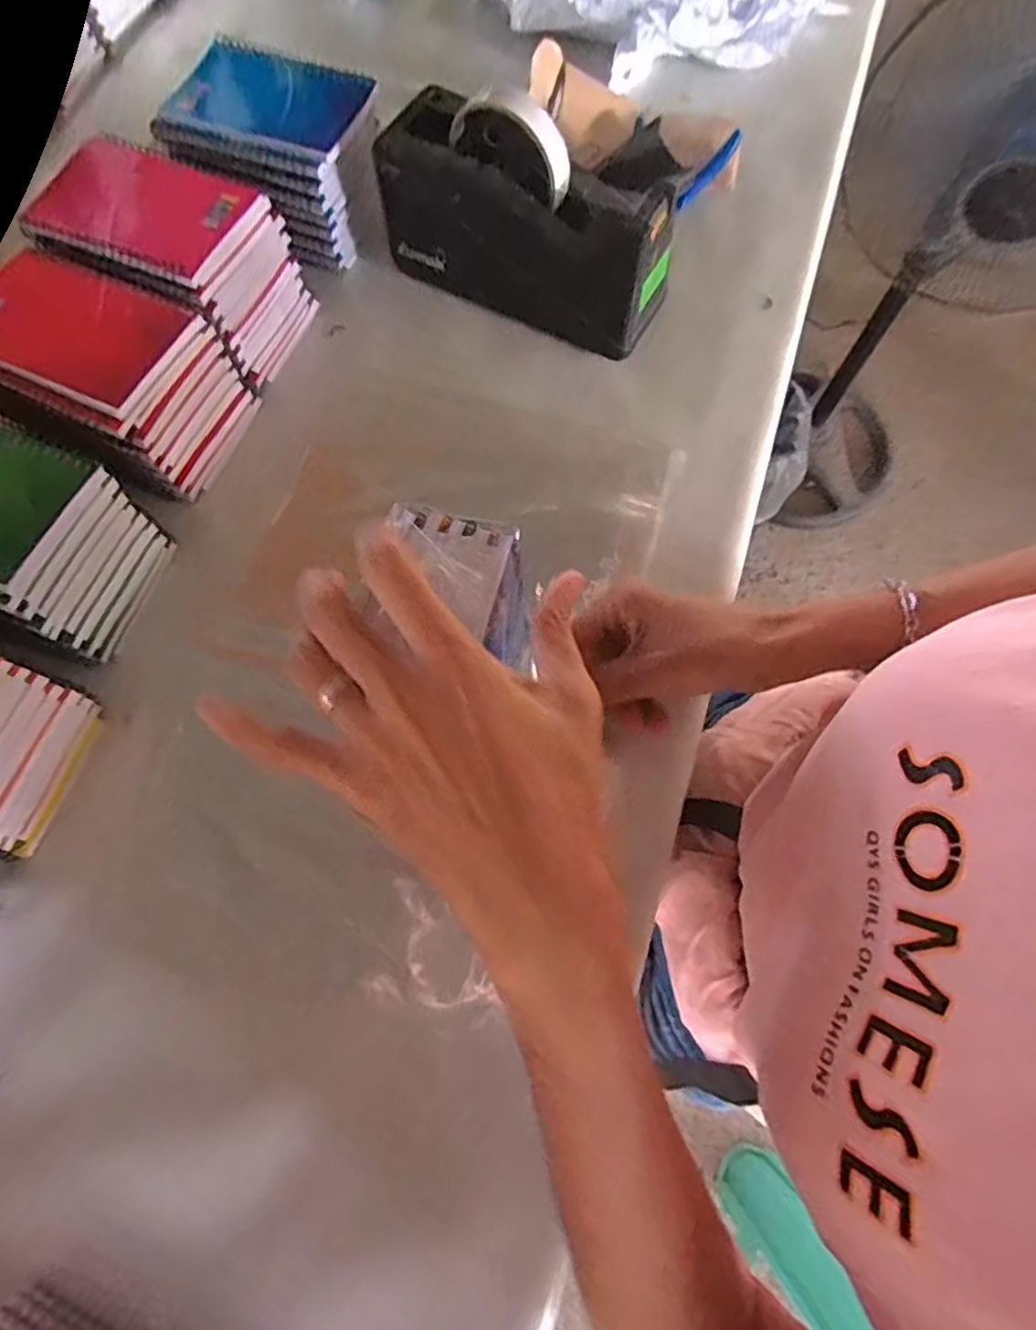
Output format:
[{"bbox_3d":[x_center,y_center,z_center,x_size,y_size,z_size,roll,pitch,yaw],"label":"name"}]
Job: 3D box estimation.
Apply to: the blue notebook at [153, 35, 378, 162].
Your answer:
[{"bbox_3d":[-0.174,-0.394,0.452,0.125,0.016,0.087,15,73,-3],"label":"blue notebook"}]

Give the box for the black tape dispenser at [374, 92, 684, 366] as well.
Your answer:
[{"bbox_3d":[0.008,-0.309,0.460,0.204,0.103,0.069,26,72,10],"label":"black tape dispenser"}]

